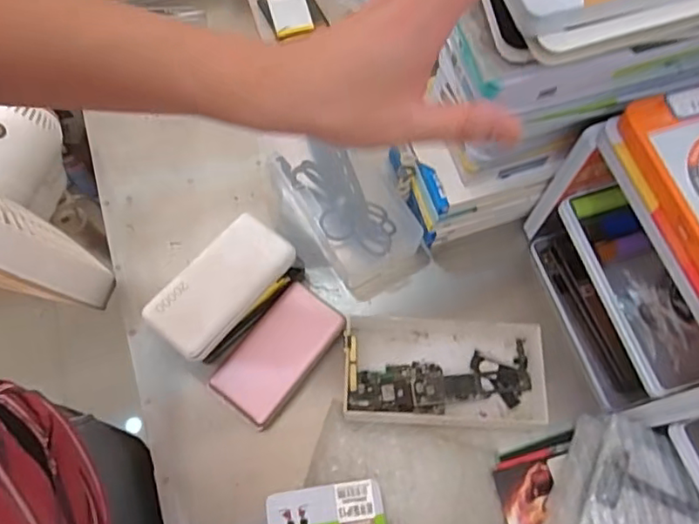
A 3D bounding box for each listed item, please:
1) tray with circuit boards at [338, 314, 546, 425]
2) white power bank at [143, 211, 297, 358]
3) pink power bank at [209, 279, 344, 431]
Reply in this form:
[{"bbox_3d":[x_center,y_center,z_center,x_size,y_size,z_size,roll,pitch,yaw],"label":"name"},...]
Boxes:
[{"bbox_3d":[0.090,0.098,0.537,0.187,0.031,0.098,1,67,0],"label":"tray with circuit boards"},{"bbox_3d":[-0.116,0.019,0.523,0.066,0.030,0.134,38,72,14],"label":"white power bank"},{"bbox_3d":[-0.065,0.087,0.548,0.067,0.021,0.128,37,72,14],"label":"pink power bank"}]

